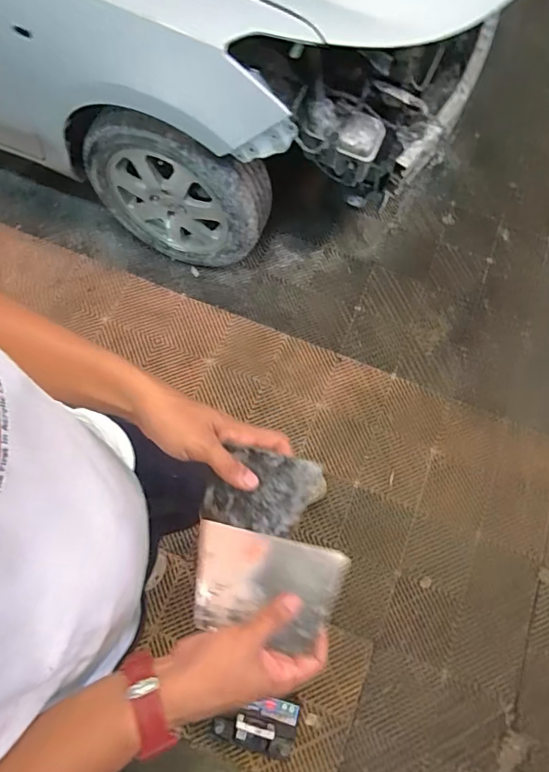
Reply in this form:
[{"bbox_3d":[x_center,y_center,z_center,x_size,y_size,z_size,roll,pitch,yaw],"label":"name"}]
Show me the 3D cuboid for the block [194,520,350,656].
[{"bbox_3d":[-0.010,0.199,0.464,0.147,0.012,0.097,12,70,2],"label":"block"}]

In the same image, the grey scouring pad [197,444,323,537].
[{"bbox_3d":[-0.014,0.106,0.462,0.117,0.099,0.009,11,28,9],"label":"grey scouring pad"}]

